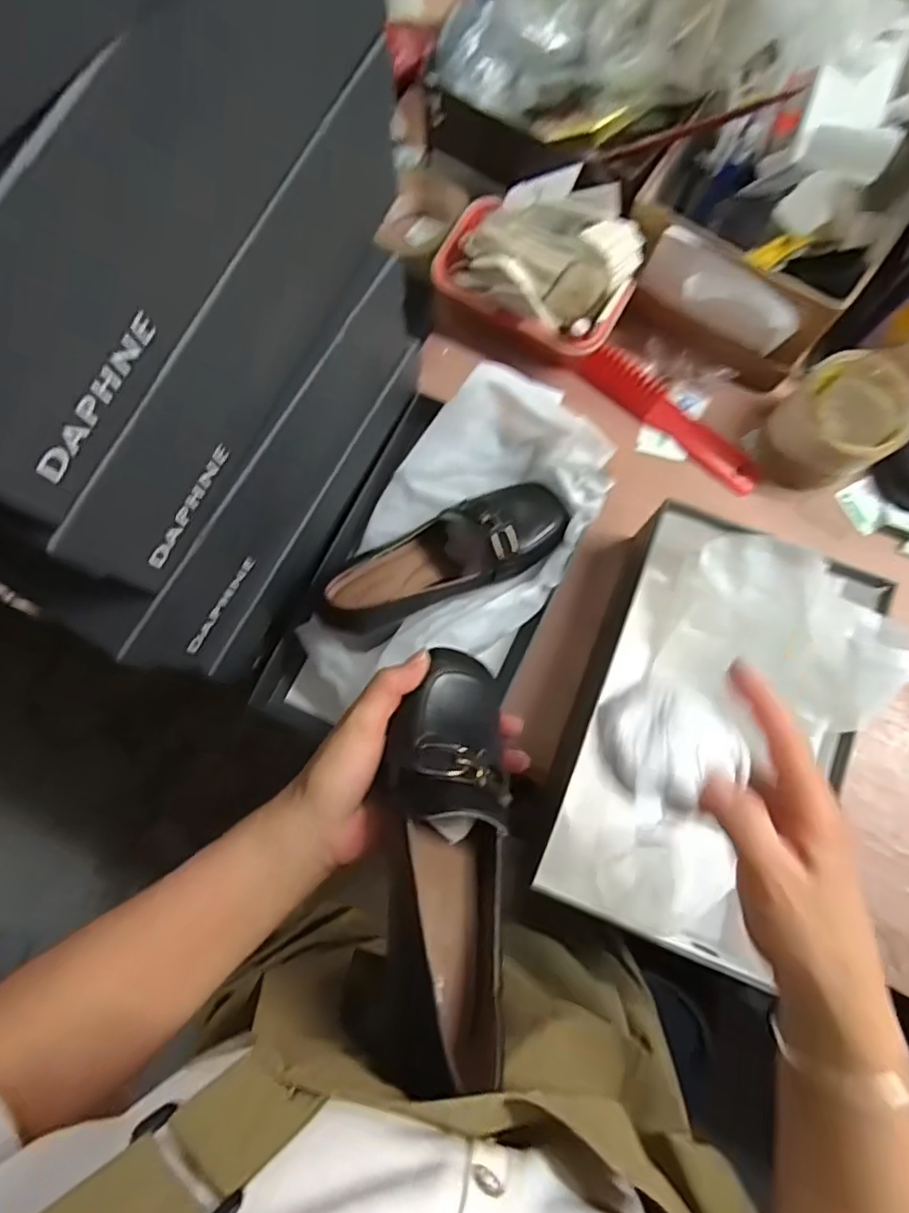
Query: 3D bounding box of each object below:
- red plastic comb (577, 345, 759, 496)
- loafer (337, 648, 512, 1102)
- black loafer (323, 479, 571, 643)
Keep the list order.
[{"bbox_3d":[0.198,-0.173,0.570,0.191,0.009,0.033,43,83,8],"label":"red plastic comb"},{"bbox_3d":[-0.010,0.129,0.334,0.078,0.079,0.211,4,67,2],"label":"loafer"},{"bbox_3d":[-0.005,-0.039,0.509,0.209,0.058,0.073,-30,80,-5],"label":"black loafer"}]

